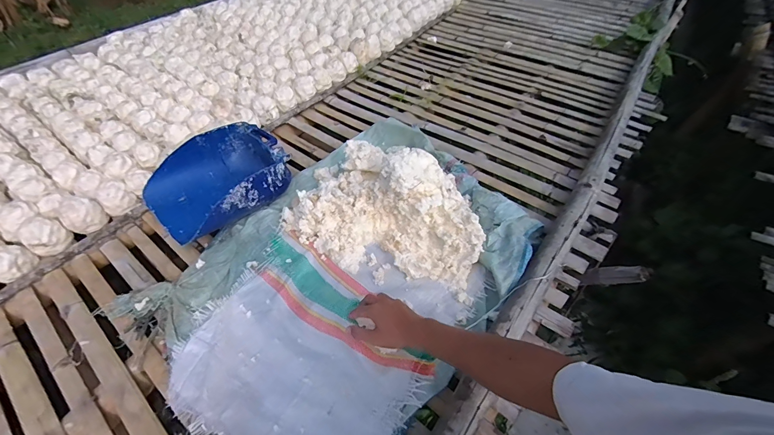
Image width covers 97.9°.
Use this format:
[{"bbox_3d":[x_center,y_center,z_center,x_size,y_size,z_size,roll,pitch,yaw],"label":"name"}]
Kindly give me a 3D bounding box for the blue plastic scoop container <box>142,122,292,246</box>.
[{"bbox_3d":[-0.444,-0.096,0.906,0.290,0.149,0.338,36,59,24],"label":"blue plastic scoop container"}]

